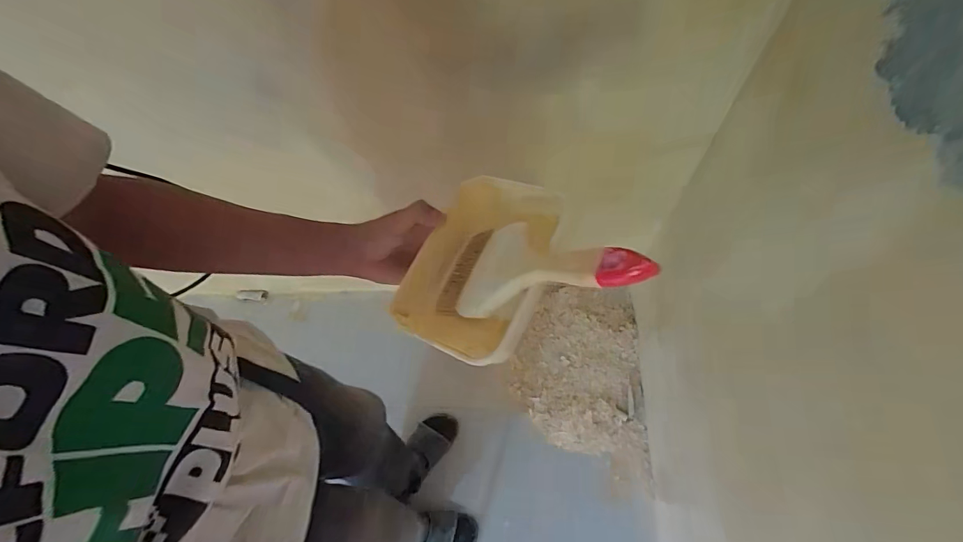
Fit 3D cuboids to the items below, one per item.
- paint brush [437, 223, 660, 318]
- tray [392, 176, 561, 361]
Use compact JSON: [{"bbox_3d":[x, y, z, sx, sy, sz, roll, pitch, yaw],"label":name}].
[{"bbox_3d":[0.039,-0.005,0.330,0.203,0.016,0.088,-5,55,50],"label":"paint brush"},{"bbox_3d":[0.000,-0.006,0.376,0.124,0.040,0.172,28,88,15],"label":"tray"}]

